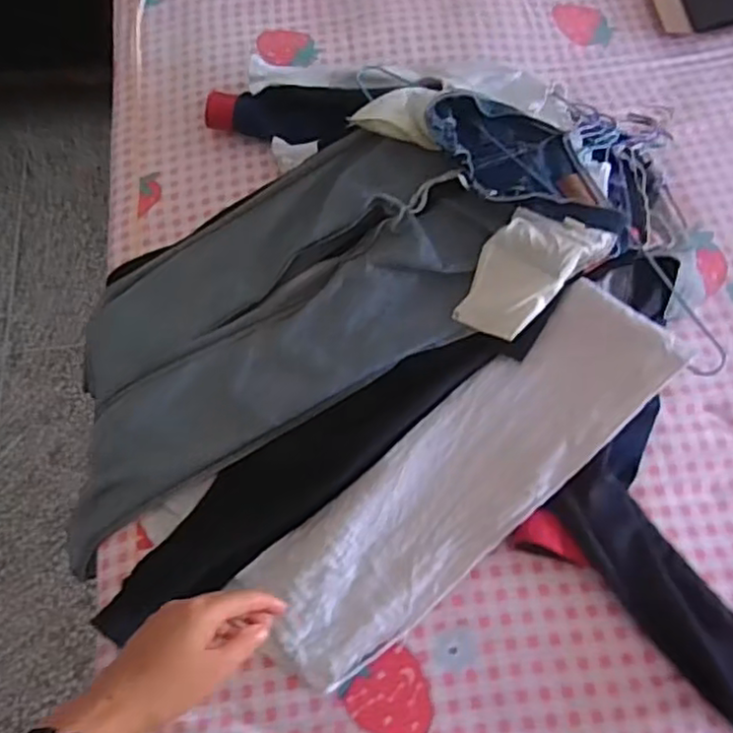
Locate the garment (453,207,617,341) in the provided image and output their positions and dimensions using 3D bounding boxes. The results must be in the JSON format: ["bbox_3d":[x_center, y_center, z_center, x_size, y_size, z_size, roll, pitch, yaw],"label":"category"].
[{"bbox_3d":[0.232,-0.138,0.936,0.133,0.069,0.225,40,75,16],"label":"garment"}]

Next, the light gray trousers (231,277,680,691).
[{"bbox_3d":[0.133,0.137,0.867,0.660,0.061,0.201,-38,72,-12],"label":"light gray trousers"}]

